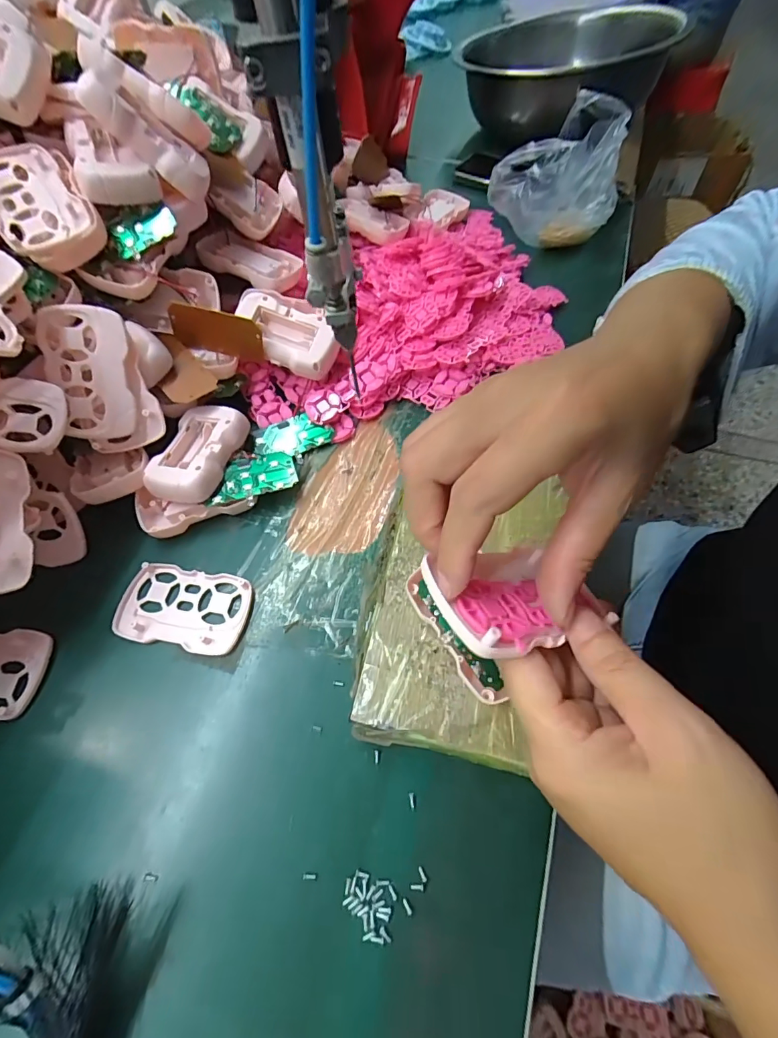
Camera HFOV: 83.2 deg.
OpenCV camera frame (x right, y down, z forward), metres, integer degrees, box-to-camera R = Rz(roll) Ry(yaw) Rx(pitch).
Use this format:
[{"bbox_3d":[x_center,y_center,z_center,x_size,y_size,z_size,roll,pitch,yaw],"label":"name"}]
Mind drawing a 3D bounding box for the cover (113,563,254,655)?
[{"bbox_3d":[-0.141,0.060,0.301,0.088,0.004,0.055,9,60,6],"label":"cover"}]

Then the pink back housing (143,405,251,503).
[{"bbox_3d":[-0.146,-0.051,0.338,0.050,0.024,0.084,11,60,7],"label":"pink back housing"}]

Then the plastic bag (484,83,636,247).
[{"bbox_3d":[0.195,-0.394,0.495,0.133,0.081,0.153,22,62,14],"label":"plastic bag"}]

